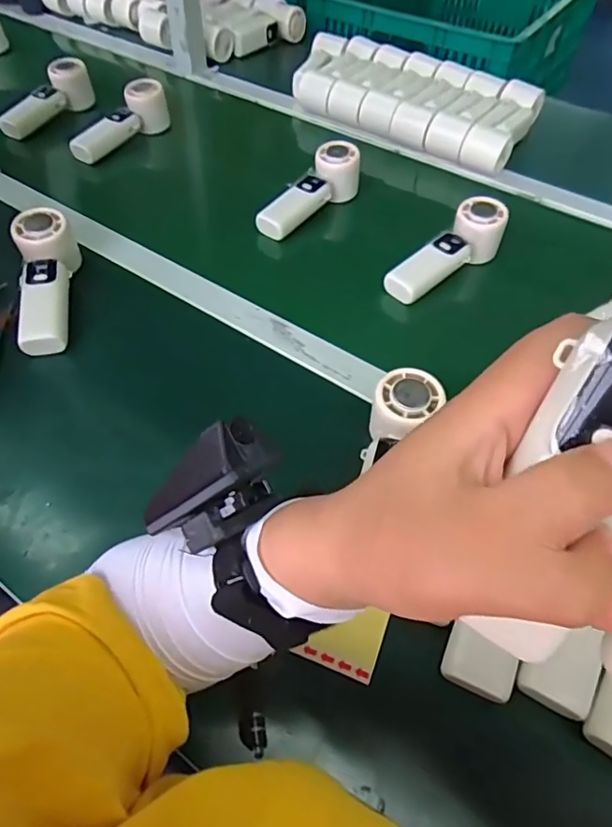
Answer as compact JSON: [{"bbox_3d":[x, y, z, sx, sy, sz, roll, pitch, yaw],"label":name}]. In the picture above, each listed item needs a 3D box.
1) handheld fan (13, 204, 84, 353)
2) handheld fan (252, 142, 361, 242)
[{"bbox_3d":[-0.264,-0.129,0.535,0.048,0.050,0.159,-6,70,-4],"label":"handheld fan"},{"bbox_3d":[0.004,-0.279,0.653,0.049,0.054,0.162,31,57,24],"label":"handheld fan"}]

